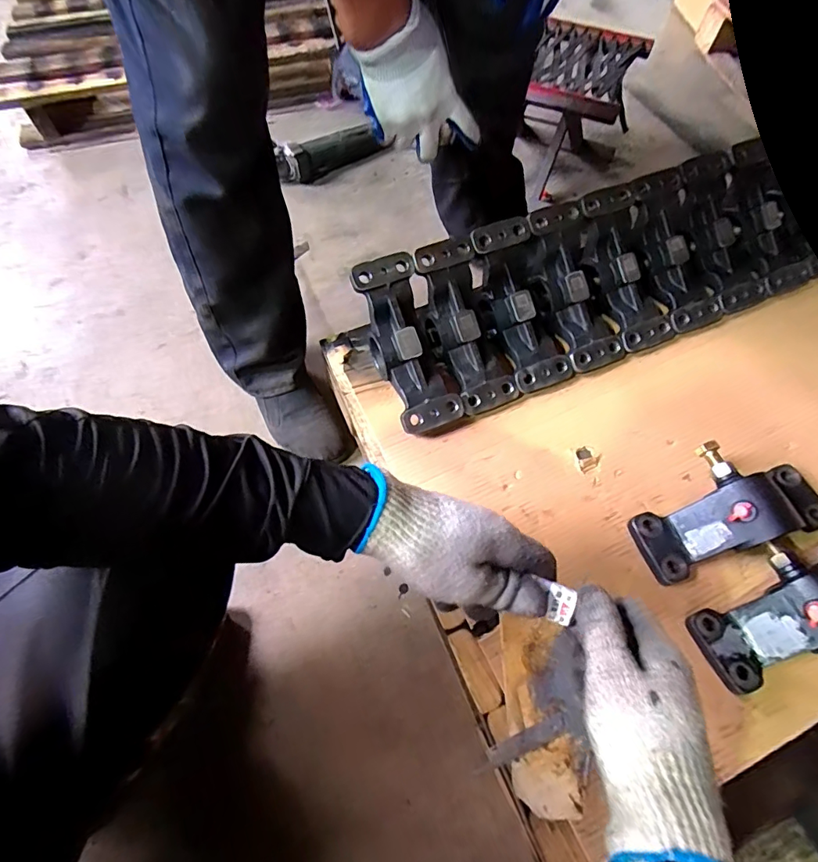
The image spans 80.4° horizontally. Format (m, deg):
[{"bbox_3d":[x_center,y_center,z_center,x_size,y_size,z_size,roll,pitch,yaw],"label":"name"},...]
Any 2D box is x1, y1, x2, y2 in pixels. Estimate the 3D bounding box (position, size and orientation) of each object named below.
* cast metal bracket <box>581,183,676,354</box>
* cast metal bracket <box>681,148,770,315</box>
[{"bbox_3d":[0.311,-0.229,0.693,0.101,0.054,0.220,-20,95,-9],"label":"cast metal bracket"},{"bbox_3d":[0.457,-0.287,0.712,0.081,0.042,0.221,-19,95,-9],"label":"cast metal bracket"}]

